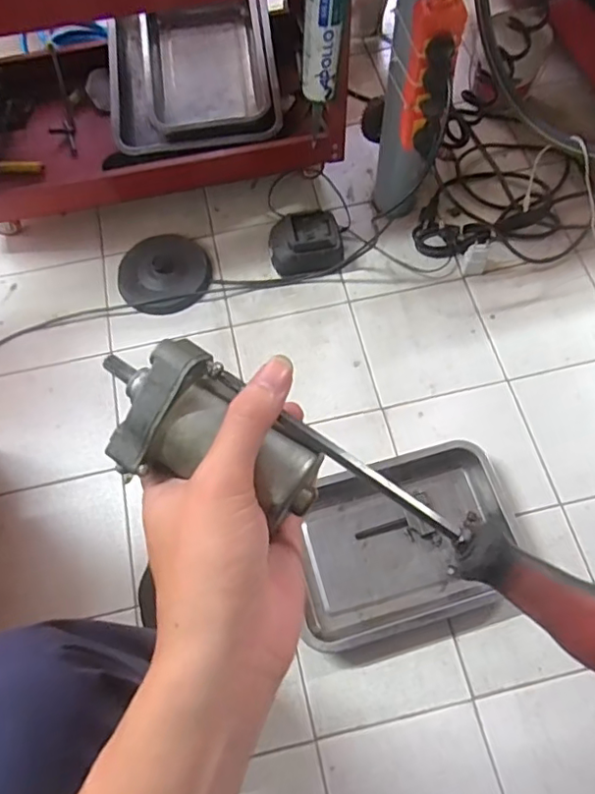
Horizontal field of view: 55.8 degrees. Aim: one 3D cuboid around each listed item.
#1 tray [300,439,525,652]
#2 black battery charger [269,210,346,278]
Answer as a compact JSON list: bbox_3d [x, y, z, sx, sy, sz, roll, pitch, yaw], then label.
[{"bbox_3d":[0.145,0.192,0.766,0.295,0.043,0.222,-14,67,-3],"label":"tray"},{"bbox_3d":[0.014,-0.254,0.949,0.119,0.065,0.094,-10,67,-1],"label":"black battery charger"}]

